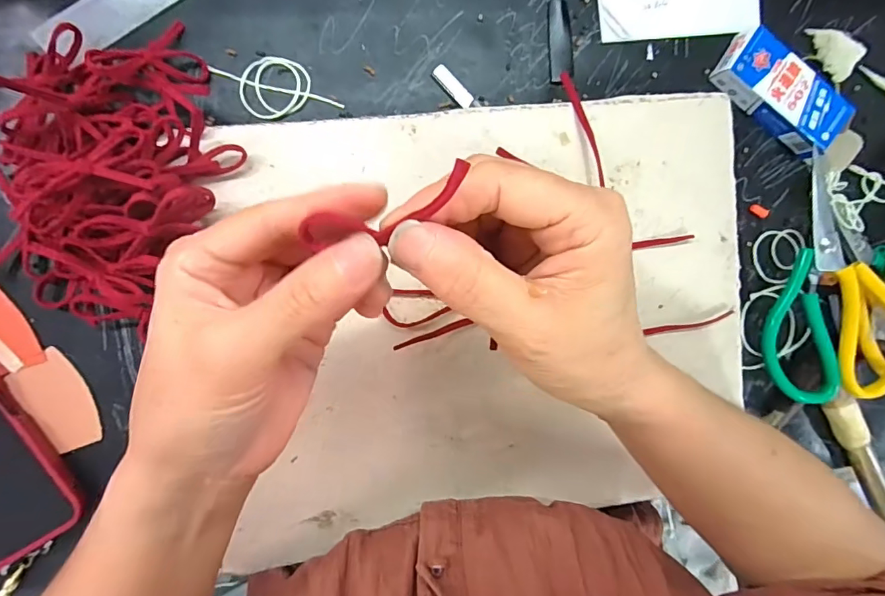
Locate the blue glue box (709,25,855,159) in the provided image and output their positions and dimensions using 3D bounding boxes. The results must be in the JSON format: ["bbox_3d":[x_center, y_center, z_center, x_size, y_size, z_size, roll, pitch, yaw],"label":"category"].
[{"bbox_3d":[0.258,-0.156,0.358,0.103,0.024,0.042,34,89,-9],"label":"blue glue box"}]

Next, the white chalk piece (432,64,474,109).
[{"bbox_3d":[0.008,-0.153,0.338,0.035,0.004,0.011,42,88,-9],"label":"white chalk piece"}]

